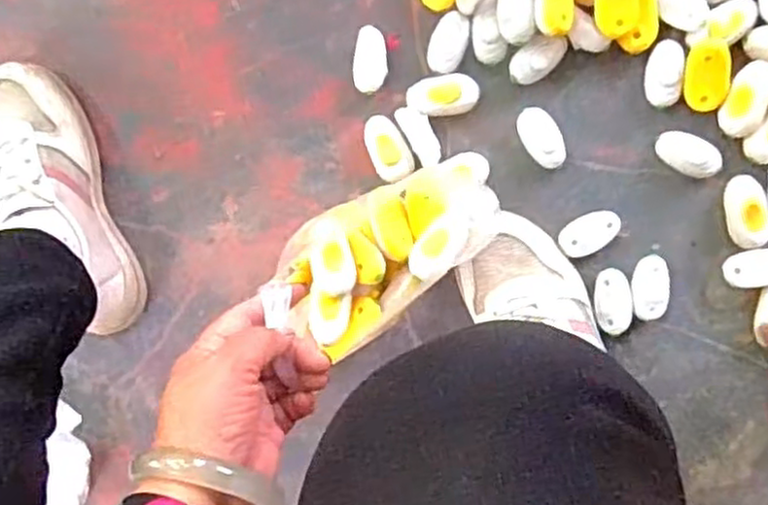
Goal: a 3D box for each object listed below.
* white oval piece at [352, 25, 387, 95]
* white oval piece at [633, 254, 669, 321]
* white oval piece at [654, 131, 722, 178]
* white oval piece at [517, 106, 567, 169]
[{"bbox_3d":[-0.012,-0.165,0.624,0.028,0.016,0.053,-2,92,4],"label":"white oval piece"},{"bbox_3d":[0.224,0.029,0.616,0.028,0.018,0.053,3,92,4],"label":"white oval piece"},{"bbox_3d":[0.252,-0.082,0.605,0.052,0.024,0.029,29,94,2],"label":"white oval piece"},{"bbox_3d":[0.133,-0.097,0.618,0.031,0.016,0.054,-31,90,4],"label":"white oval piece"}]

